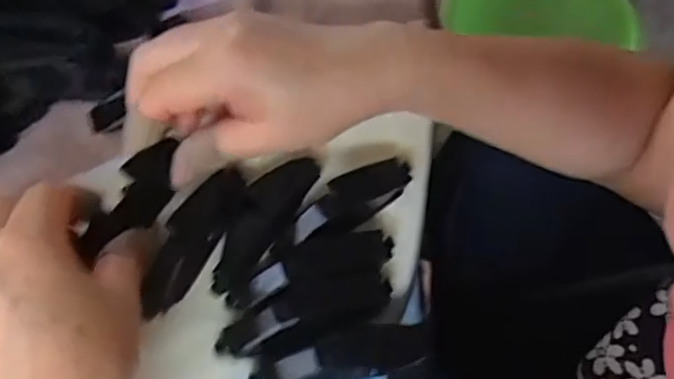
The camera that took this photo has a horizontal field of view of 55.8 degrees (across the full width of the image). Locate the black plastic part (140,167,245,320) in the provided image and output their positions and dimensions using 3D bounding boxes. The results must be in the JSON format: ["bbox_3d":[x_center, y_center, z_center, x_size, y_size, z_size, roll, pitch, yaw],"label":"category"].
[{"bbox_3d":[-0.066,0.023,0.295,0.022,0.017,0.072,22,61,8],"label":"black plastic part"}]

